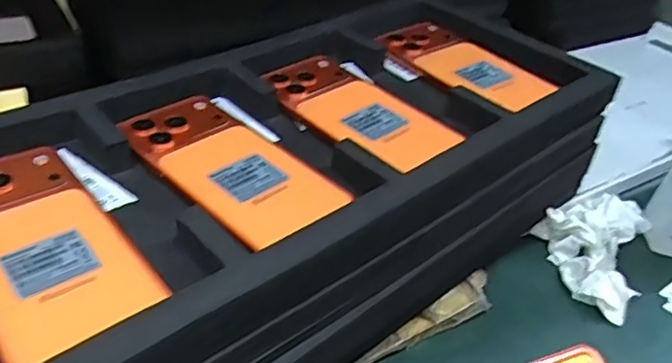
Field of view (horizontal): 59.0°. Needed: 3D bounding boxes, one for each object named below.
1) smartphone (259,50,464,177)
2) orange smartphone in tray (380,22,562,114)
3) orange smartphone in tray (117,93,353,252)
[{"bbox_3d":[0.013,-0.058,0.444,0.077,0.015,0.158,-26,47,-37],"label":"smartphone"},{"bbox_3d":[0.105,-0.101,0.505,0.066,0.016,0.153,-21,45,-33],"label":"orange smartphone in tray"},{"bbox_3d":[-0.070,-0.014,0.383,0.157,0.010,0.078,33,44,31],"label":"orange smartphone in tray"}]

